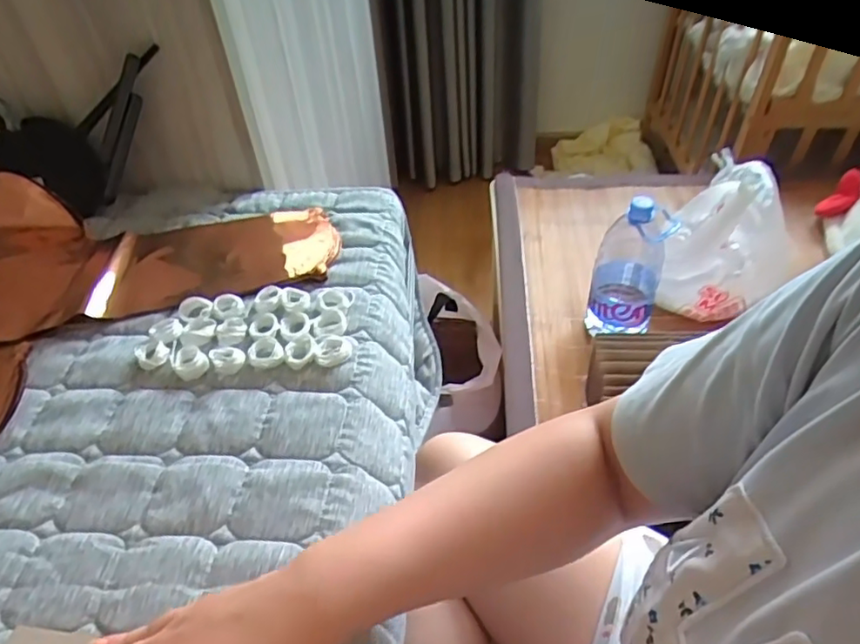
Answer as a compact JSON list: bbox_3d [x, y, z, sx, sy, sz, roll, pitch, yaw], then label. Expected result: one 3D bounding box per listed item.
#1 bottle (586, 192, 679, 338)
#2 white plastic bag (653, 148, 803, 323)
[{"bbox_3d":[0.311,-0.077,0.968,0.098,0.252,0.108,9,45,14],"label":"bottle"},{"bbox_3d":[0.527,-0.142,1.046,0.195,0.193,0.270,21,49,24],"label":"white plastic bag"}]

